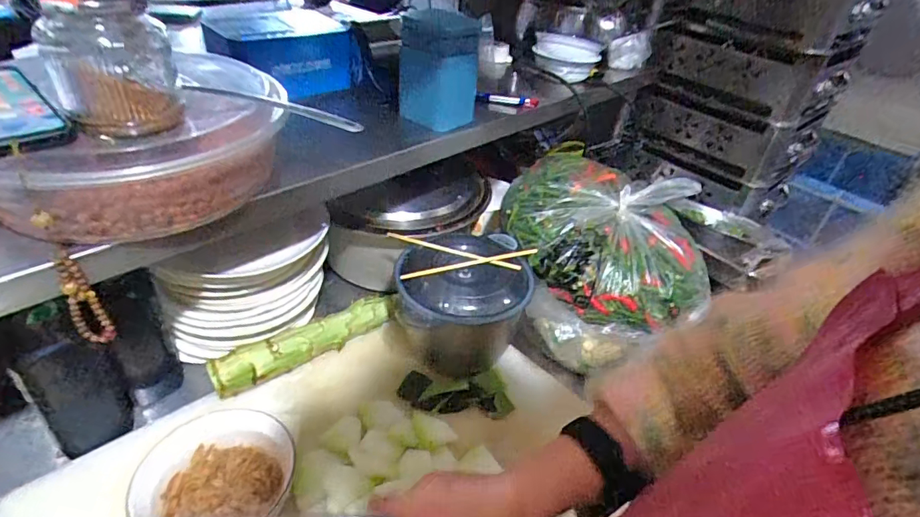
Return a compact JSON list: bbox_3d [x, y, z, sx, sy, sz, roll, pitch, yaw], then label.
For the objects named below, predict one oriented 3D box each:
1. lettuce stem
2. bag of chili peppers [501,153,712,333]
[{"bbox_3d":[-0.212,0.114,0.674,0.252,0.043,0.047,-26,47,-35],"label":"lettuce stem"},{"bbox_3d":[0.222,-0.037,0.751,0.310,0.128,0.254,11,38,7],"label":"bag of chili peppers"}]

